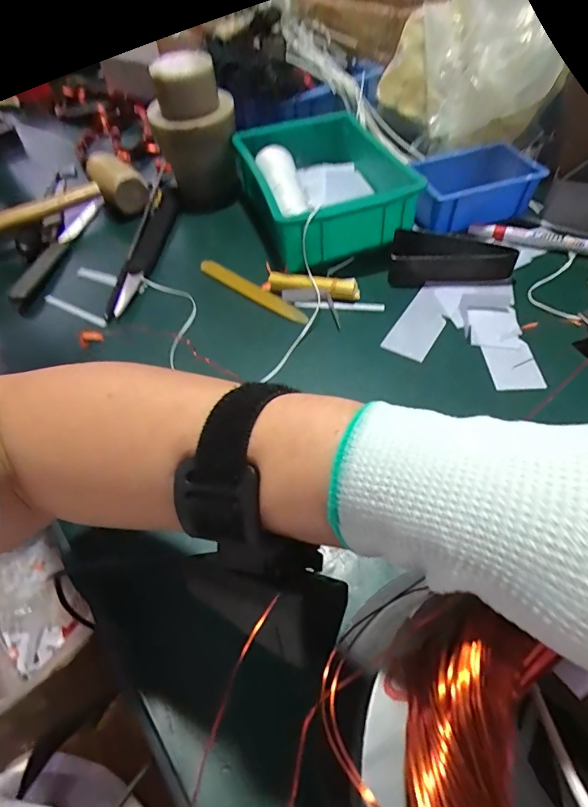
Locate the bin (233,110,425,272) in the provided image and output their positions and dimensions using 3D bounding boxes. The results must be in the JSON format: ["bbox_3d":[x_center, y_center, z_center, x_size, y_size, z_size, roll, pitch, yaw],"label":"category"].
[{"bbox_3d":[0.035,-0.267,0.527,0.171,0.078,0.232,-16,53,-7],"label":"bin"}]

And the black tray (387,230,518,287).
[{"bbox_3d":[0.171,-0.163,0.470,0.127,0.029,0.066,1,53,5],"label":"black tray"}]

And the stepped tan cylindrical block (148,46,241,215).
[{"bbox_3d":[-0.116,-0.314,0.523,0.099,0.162,0.084,-13,53,-5],"label":"stepped tan cylindrical block"}]

